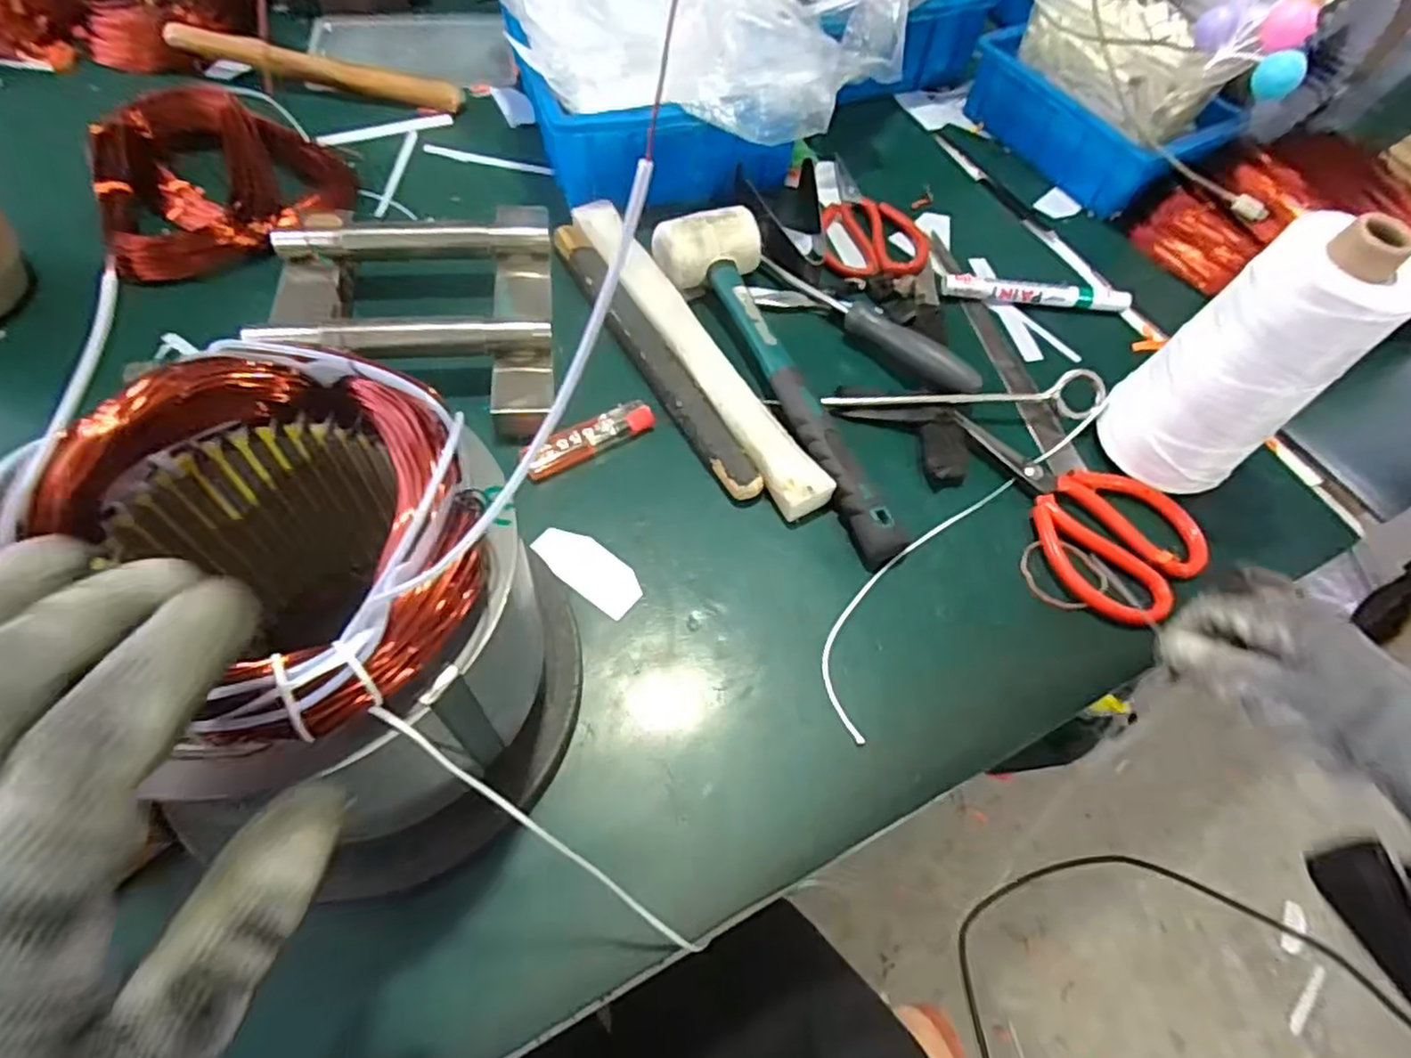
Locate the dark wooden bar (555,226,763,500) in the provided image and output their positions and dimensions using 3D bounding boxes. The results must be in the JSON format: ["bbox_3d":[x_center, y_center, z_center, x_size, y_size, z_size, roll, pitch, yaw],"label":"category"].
[{"bbox_3d":[-0.040,-0.123,0.485,0.026,0.021,0.266,-27,66,-18],"label":"dark wooden bar"}]

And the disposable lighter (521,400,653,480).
[{"bbox_3d":[-0.073,-0.057,0.448,0.087,0.016,0.018,-30,67,-19],"label":"disposable lighter"}]

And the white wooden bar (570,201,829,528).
[{"bbox_3d":[-0.012,-0.129,0.488,0.034,0.023,0.302,-25,65,-17],"label":"white wooden bar"}]

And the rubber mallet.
[{"bbox_3d":[0.054,-0.104,0.464,0.067,0.046,0.279,-21,64,-15],"label":"rubber mallet"}]

